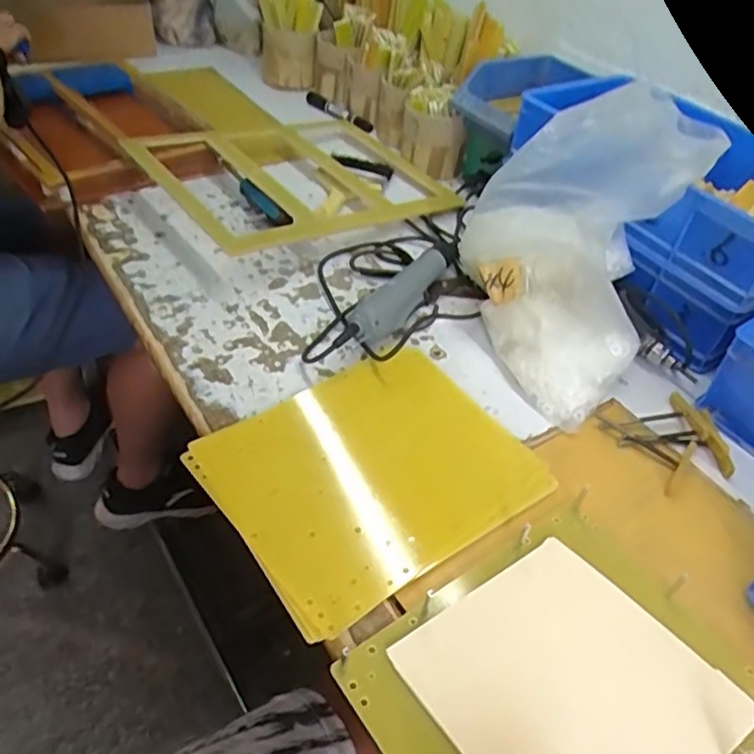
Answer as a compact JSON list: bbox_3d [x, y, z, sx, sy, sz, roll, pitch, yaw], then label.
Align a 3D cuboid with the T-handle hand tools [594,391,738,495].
[{"bbox_3d":[0.271,0.056,0.576,0.092,0.020,0.092,-10,47,-17],"label":"T-handle hand tools"}]

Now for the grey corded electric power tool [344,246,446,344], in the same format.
[{"bbox_3d":[0.026,-0.085,0.666,0.041,0.043,0.178,26,48,18],"label":"grey corded electric power tool"}]

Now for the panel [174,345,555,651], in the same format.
[{"bbox_3d":[-0.002,0.072,0.525,0.246,0.011,0.198,-26,54,-29],"label":"panel"}]

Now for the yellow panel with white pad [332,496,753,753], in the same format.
[{"bbox_3d":[0.124,0.203,0.414,0.242,0.007,0.190,-24,53,-28],"label":"yellow panel with white pad"}]

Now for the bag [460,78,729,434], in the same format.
[{"bbox_3d":[0.188,-0.143,0.620,0.195,0.222,0.289,15,45,7],"label":"bag"}]

